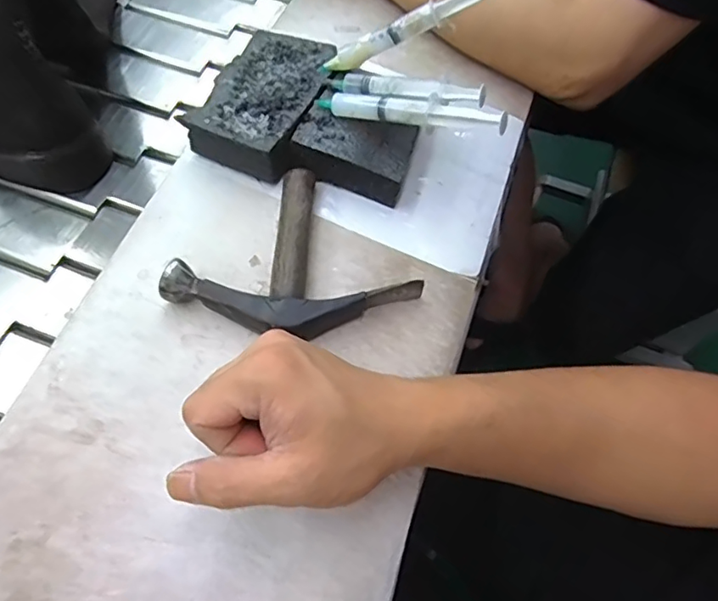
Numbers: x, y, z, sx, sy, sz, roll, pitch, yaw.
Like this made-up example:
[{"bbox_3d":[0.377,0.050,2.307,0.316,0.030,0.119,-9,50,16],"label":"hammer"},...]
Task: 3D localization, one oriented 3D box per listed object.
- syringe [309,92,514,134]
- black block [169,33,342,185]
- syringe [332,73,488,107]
[{"bbox_3d":[0.036,-0.136,0.393,0.144,0.016,0.017,16,60,27],"label":"syringe"},{"bbox_3d":[-0.071,-0.159,0.444,0.083,0.036,0.128,22,62,7],"label":"black block"},{"bbox_3d":[0.033,-0.156,0.407,0.120,0.011,0.019,14,61,22],"label":"syringe"}]

